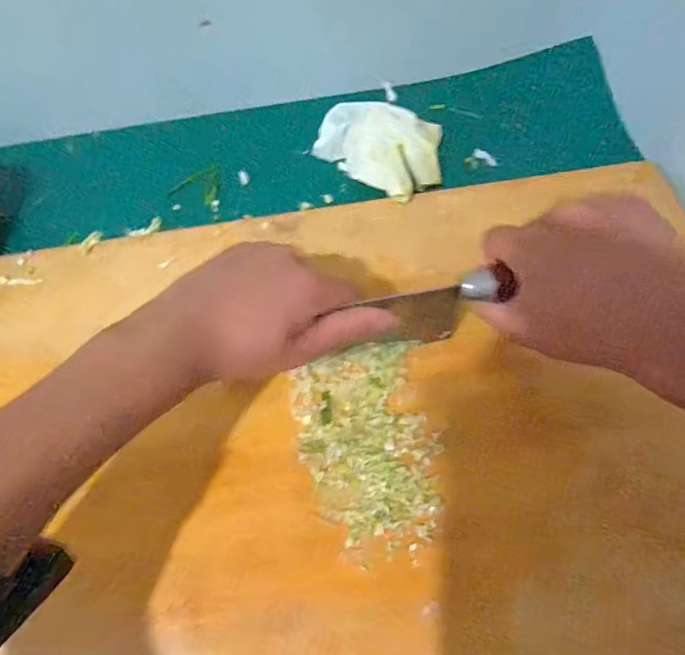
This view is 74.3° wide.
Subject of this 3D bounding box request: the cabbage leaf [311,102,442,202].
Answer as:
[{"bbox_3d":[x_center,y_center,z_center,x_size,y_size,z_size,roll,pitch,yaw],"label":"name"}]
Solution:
[{"bbox_3d":[0.040,-0.182,0.446,0.094,0.052,0.131,-40,68,-16],"label":"cabbage leaf"}]

